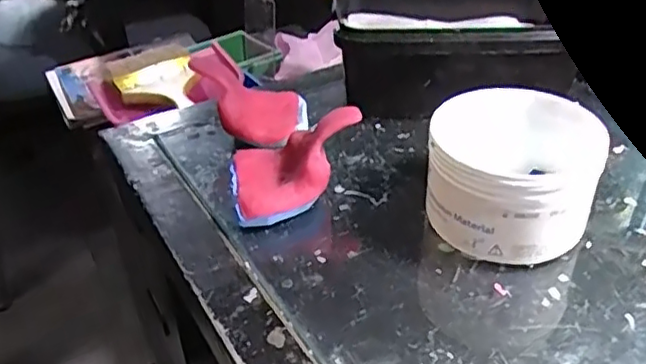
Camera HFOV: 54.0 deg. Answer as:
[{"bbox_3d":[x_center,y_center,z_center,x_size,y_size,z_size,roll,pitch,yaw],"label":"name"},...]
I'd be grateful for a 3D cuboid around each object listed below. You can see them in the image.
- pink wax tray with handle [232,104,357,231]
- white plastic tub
[{"bbox_3d":[-0.018,-0.014,0.381,0.080,0.053,0.065,-11,37,-10],"label":"pink wax tray with handle"},{"bbox_3d":[0.106,-0.006,0.353,0.087,0.064,0.087,-2,36,2],"label":"white plastic tub"}]

